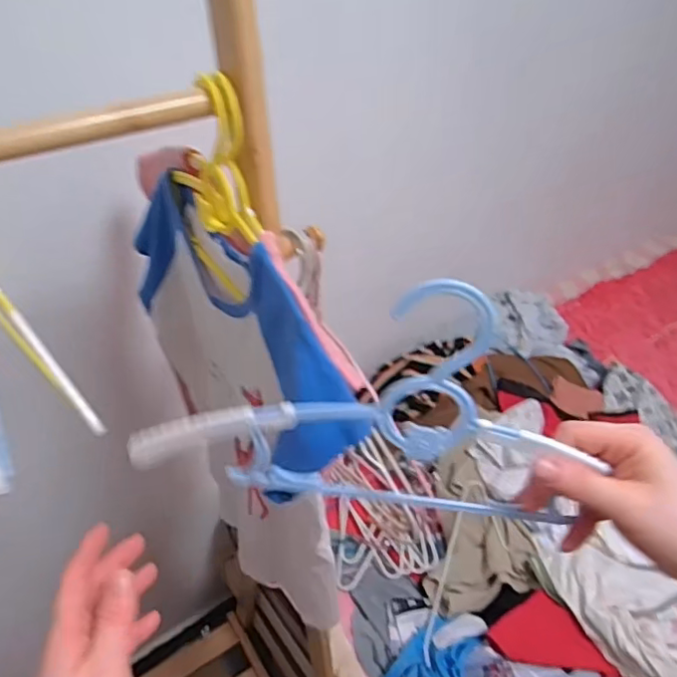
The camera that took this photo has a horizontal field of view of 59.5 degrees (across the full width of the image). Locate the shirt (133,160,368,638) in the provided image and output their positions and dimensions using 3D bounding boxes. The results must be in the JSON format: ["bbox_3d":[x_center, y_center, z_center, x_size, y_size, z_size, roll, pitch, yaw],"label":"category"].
[{"bbox_3d":[-0.098,0.065,0.595,0.057,0.425,0.329,-23,49,-26],"label":"shirt"}]

